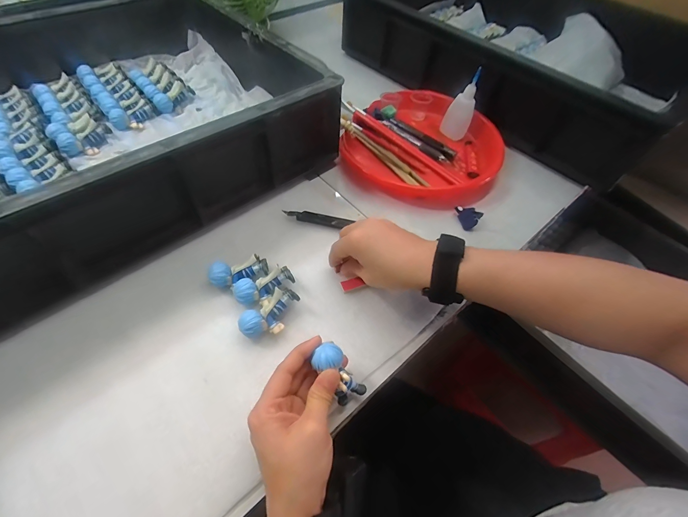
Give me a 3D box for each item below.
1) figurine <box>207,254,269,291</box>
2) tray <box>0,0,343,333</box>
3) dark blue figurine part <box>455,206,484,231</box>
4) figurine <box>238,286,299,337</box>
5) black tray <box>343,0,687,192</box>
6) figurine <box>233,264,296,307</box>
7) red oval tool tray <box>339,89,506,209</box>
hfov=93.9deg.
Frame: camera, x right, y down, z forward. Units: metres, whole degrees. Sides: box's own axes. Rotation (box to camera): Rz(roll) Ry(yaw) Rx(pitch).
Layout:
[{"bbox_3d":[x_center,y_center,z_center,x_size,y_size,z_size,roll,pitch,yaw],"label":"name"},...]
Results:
[{"bbox_3d":[-0.115,0.016,0.354,0.060,0.026,0.025,-10,58,-10],"label":"figurine"},{"bbox_3d":[-0.347,-0.163,0.393,0.566,0.122,0.397,-36,66,-24],"label":"tray"},{"bbox_3d":[0.167,-0.060,0.431,0.017,0.024,0.035,-9,58,-10],"label":"dark blue figurine part"},{"bbox_3d":[-0.074,0.059,0.329,0.062,0.026,0.031,-36,66,-24],"label":"figurine"},{"bbox_3d":[0.346,-0.415,0.617,0.431,0.112,0.573,-34,65,-23],"label":"black tray"},{"bbox_3d":[-0.084,0.032,0.347,0.062,0.025,0.029,-23,61,-18],"label":"figurine"},{"bbox_3d":[0.123,-0.178,0.506,0.240,0.033,0.235,18,57,7],"label":"red oval tool tray"}]

